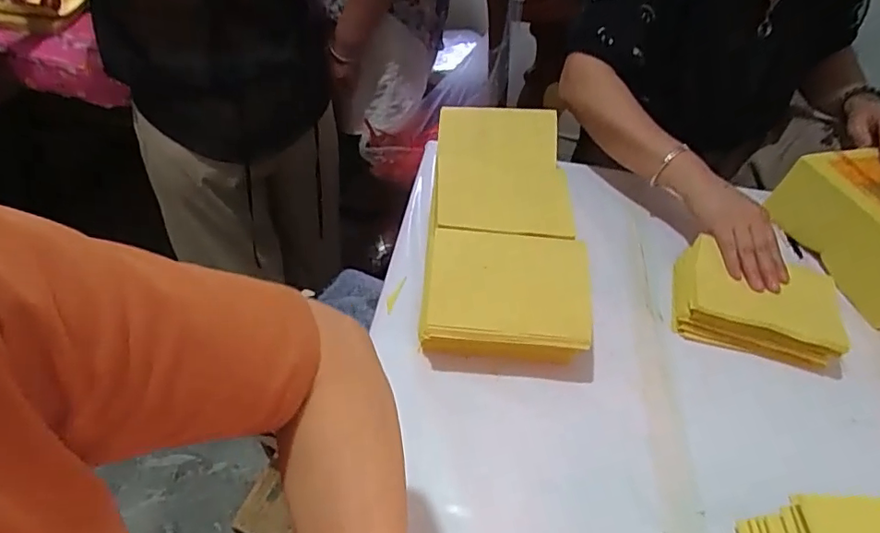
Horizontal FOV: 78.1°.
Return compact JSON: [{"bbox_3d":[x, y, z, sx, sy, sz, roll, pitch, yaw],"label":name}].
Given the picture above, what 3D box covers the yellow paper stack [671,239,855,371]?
[{"bbox_3d":[0.361,0.041,0.628,0.172,0.059,0.115,17,48,10],"label":"yellow paper stack"}]

